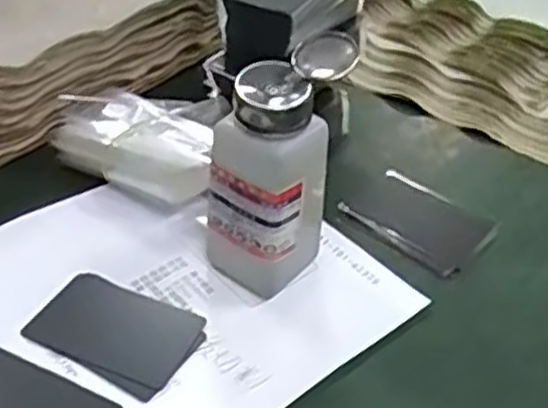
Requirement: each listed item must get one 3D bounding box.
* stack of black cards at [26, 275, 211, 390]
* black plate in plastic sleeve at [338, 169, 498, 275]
[{"bbox_3d":[-0.089,0.069,0.423,0.087,0.007,0.054,16,42,18],"label":"stack of black cards"},{"bbox_3d":[0.097,0.010,0.509,0.090,0.007,0.062,31,48,29],"label":"black plate in plastic sleeve"}]

